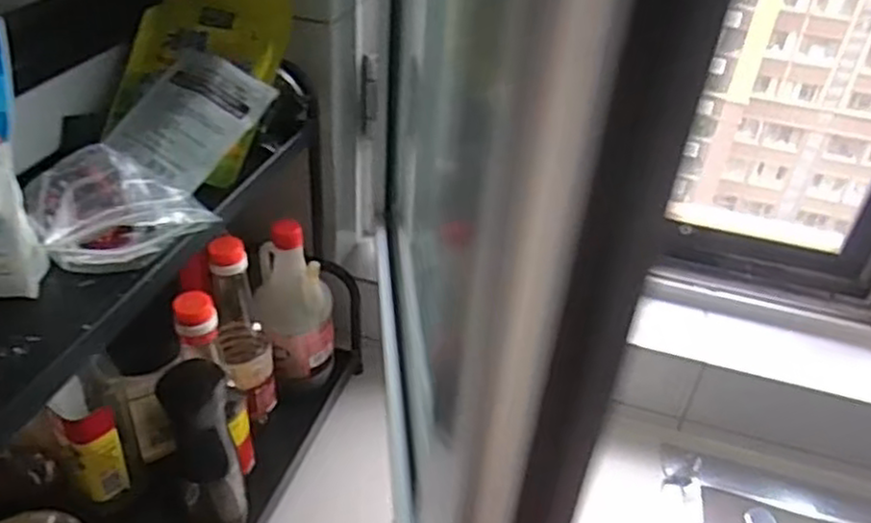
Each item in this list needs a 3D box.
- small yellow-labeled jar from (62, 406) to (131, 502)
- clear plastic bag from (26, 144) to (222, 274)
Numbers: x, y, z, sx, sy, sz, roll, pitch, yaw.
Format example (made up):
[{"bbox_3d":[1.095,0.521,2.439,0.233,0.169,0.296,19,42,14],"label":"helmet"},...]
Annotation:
[{"bbox_3d":[-0.313,0.179,0.674,0.040,0.108,0.028,-19,43,-28],"label":"small yellow-labeled jar"},{"bbox_3d":[-0.241,-0.043,0.551,0.117,0.058,0.094,-20,44,-29],"label":"clear plastic bag"}]

